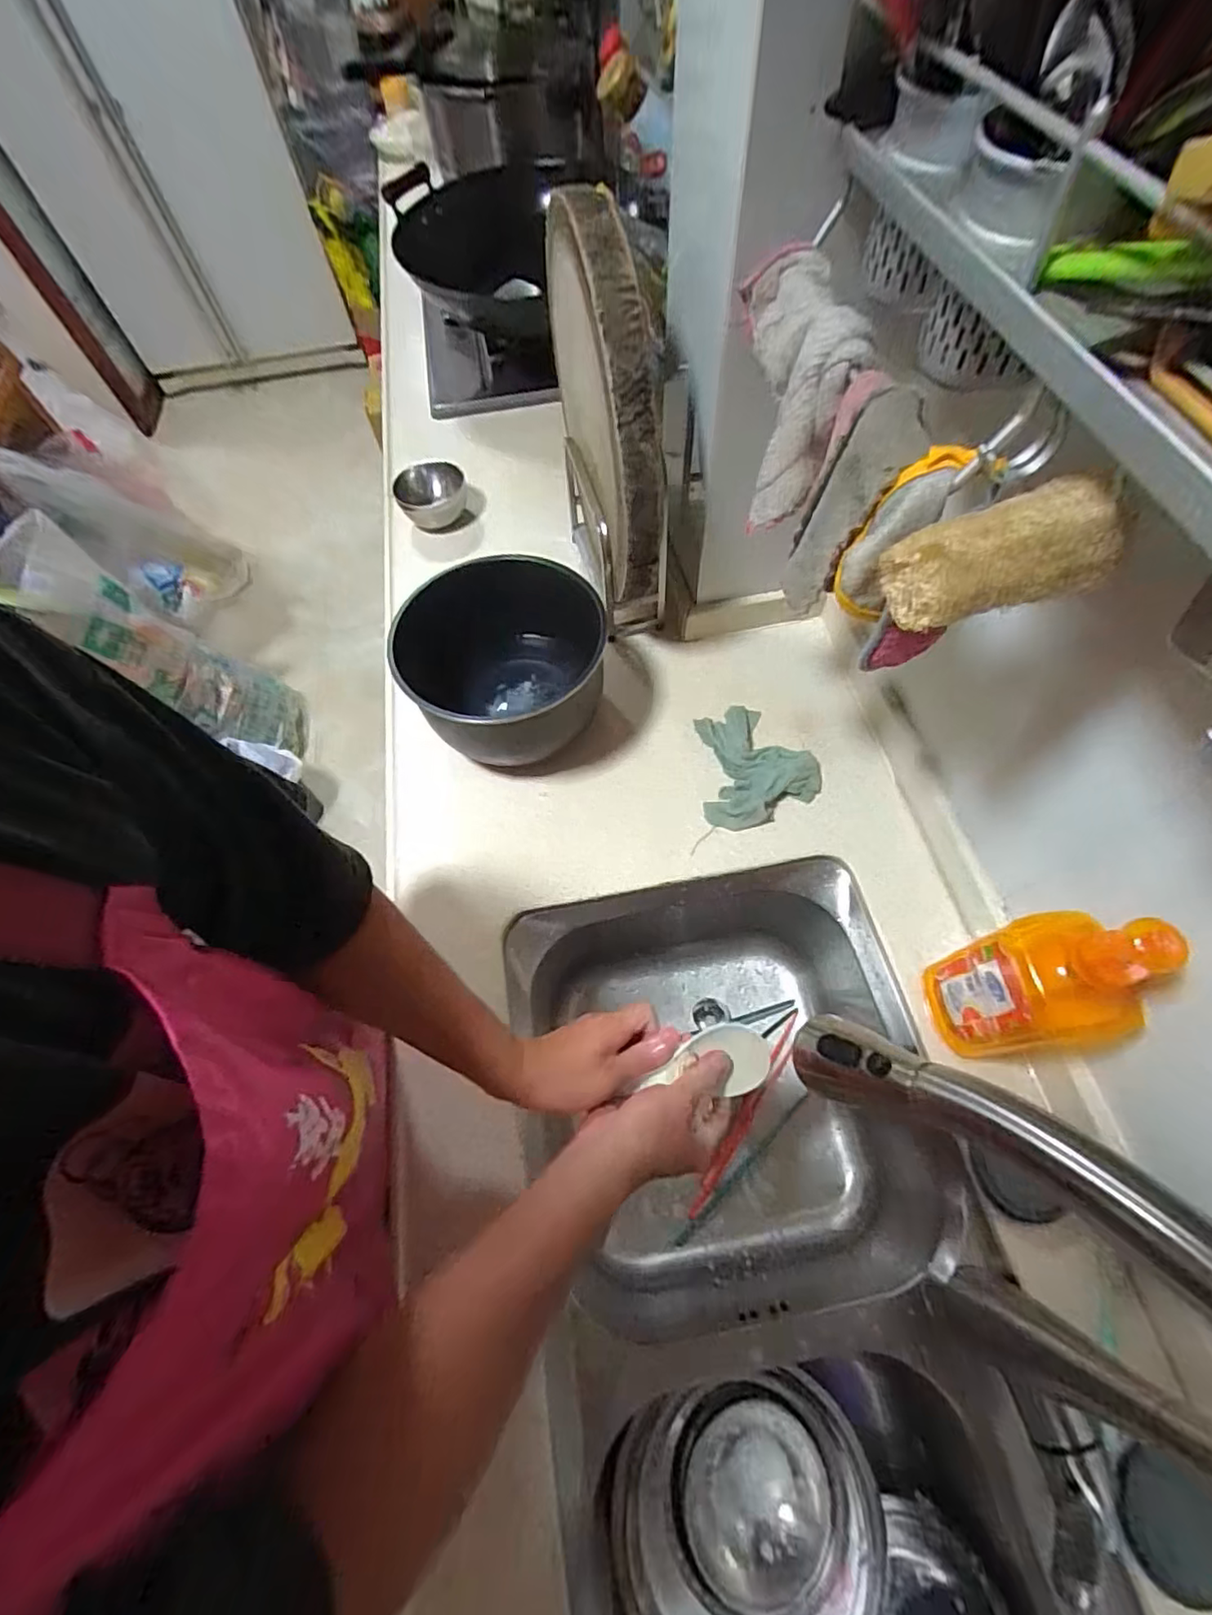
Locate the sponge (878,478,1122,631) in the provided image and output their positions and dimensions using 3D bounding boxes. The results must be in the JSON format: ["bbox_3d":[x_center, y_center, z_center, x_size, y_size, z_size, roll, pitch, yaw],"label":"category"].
[{"bbox_3d":[0.201,-0.128,0.298,0.099,0.052,0.048,-12,63,11],"label":"sponge"}]

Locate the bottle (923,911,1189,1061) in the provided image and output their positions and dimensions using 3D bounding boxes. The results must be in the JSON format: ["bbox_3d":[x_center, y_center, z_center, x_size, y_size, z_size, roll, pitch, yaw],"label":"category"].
[{"bbox_3d":[0.348,0.144,0.471,0.073,0.256,0.091,-8,62,-1],"label":"bottle"}]

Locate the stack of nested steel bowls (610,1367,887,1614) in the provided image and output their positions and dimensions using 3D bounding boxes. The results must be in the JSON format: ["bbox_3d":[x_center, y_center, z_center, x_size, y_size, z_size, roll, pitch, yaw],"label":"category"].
[{"bbox_3d":[0.129,0.640,0.512,0.233,0.067,0.214,-19,65,-7],"label":"stack of nested steel bowls"}]

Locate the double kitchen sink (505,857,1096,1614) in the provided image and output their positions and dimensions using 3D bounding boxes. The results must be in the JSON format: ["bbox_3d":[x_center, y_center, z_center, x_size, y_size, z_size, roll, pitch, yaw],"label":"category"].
[{"bbox_3d":[0.145,0.474,0.589,0.406,0.228,0.766,-7,62,0],"label":"double kitchen sink"}]

